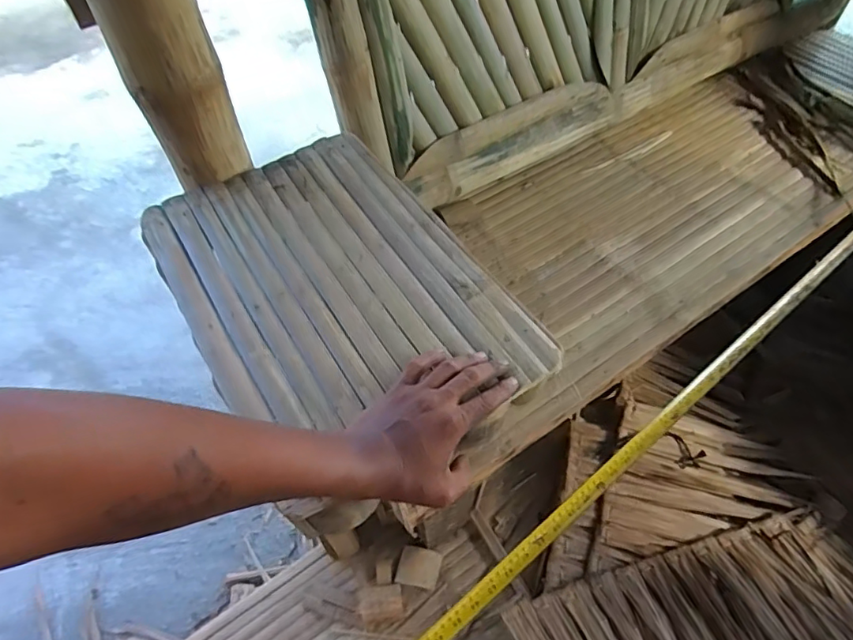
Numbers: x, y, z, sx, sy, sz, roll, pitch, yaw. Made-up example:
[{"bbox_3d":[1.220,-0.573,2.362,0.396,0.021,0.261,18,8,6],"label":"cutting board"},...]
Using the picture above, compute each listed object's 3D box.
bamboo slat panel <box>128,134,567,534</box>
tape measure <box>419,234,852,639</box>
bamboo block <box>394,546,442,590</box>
[{"bbox_3d":[-0.105,-0.039,0.582,0.293,0.033,0.446,-29,55,-19],"label":"bamboo slat panel"},{"bbox_3d":[0.348,0.094,0.699,1.291,0.062,0.026,-33,56,-21],"label":"tape measure"},{"bbox_3d":[-0.015,0.495,1.068,0.082,0.012,0.072,8,54,8],"label":"bamboo block"}]

